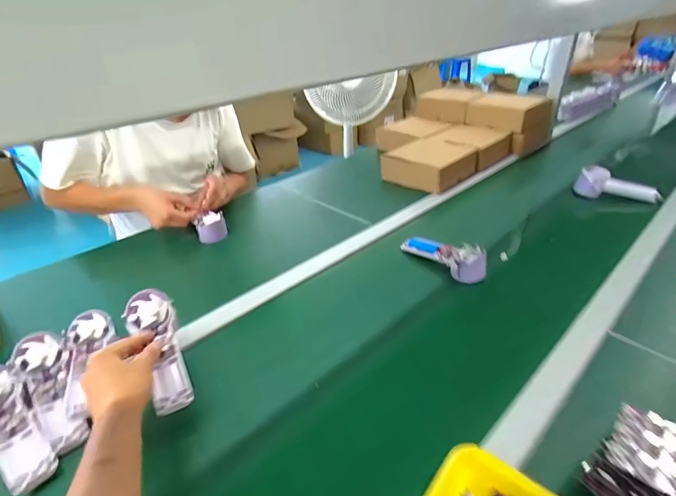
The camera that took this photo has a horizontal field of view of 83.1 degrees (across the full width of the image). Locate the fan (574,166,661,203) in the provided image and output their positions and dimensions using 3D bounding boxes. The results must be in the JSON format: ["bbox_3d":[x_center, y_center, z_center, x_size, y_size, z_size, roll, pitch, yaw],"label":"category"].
[{"bbox_3d":[0.714,-0.158,0.976,0.193,0.070,0.073,20,38,28],"label":"fan"}]

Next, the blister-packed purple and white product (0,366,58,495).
[{"bbox_3d":[-0.405,0.217,0.466,0.182,0.023,0.056,36,46,22],"label":"blister-packed purple and white product"}]

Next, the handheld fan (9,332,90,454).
[{"bbox_3d":[-0.383,0.190,0.510,0.056,0.025,0.179,-24,59,-31],"label":"handheld fan"}]

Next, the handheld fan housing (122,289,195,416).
[{"bbox_3d":[-0.243,0.132,0.517,0.061,0.023,0.185,-18,58,-25],"label":"handheld fan housing"}]

